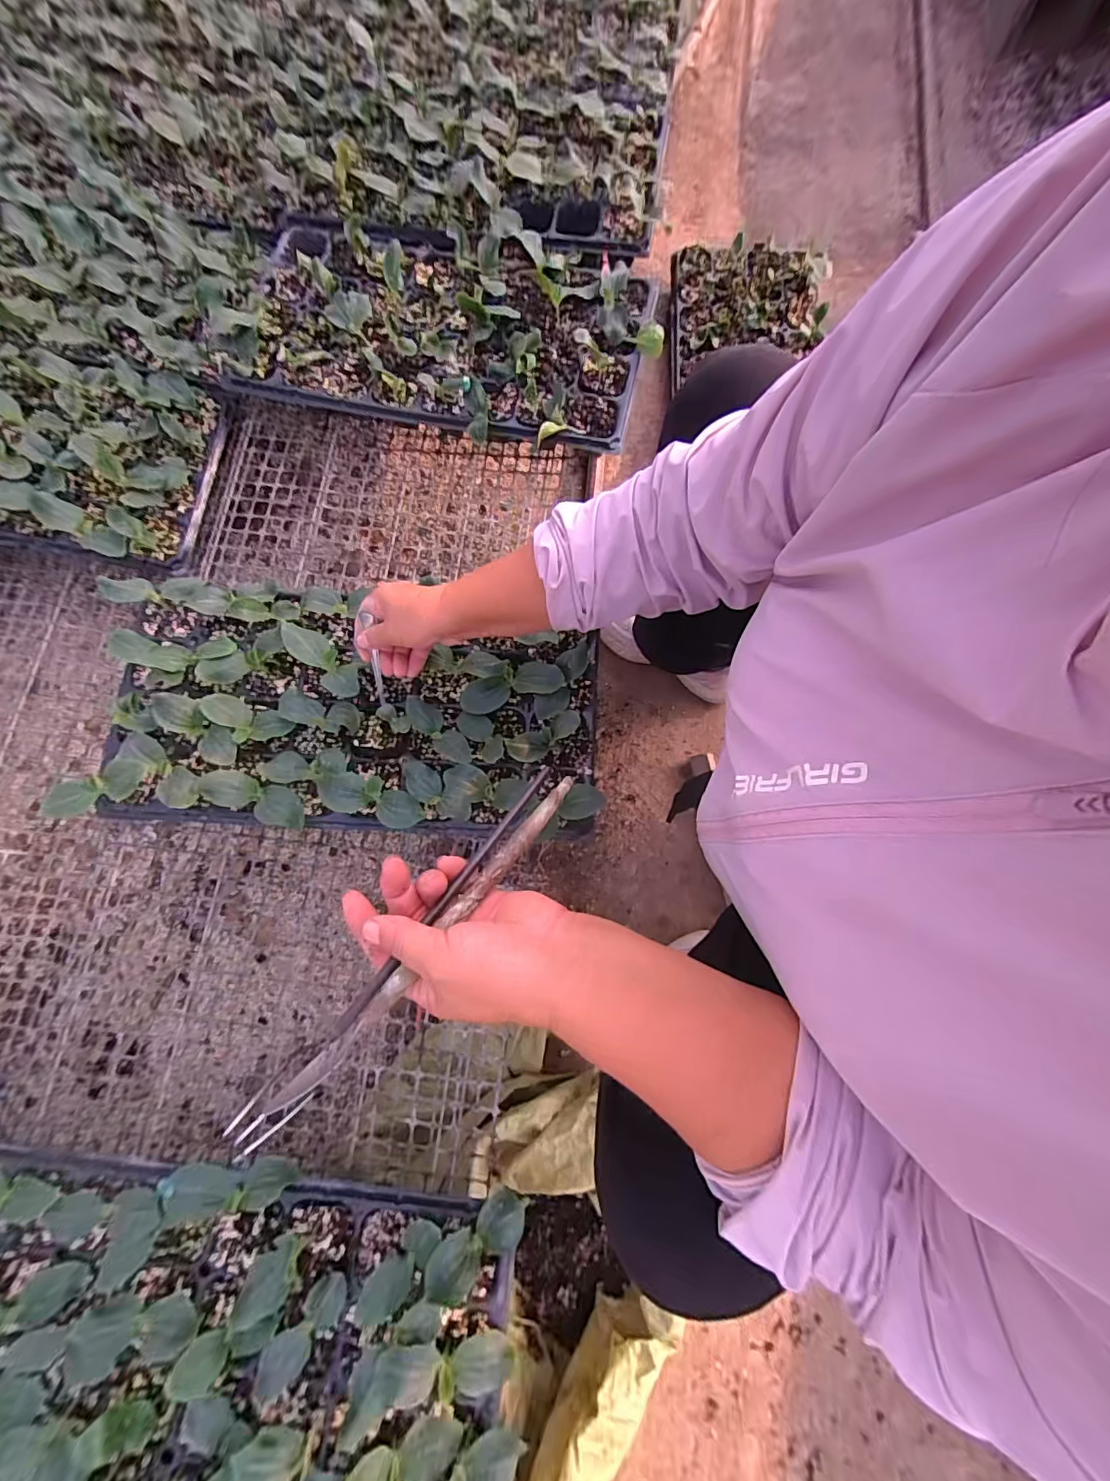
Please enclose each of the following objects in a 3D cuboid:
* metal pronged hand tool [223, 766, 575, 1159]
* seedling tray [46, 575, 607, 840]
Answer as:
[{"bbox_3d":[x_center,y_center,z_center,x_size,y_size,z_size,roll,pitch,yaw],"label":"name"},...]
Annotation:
[{"bbox_3d":[-0.062,0.097,0.284,0.025,0.015,0.245,36,52,8],"label":"metal pronged hand tool"},{"bbox_3d":[-0.207,-0.042,0.492,0.493,0.057,0.247,2,77,2],"label":"seedling tray"}]

